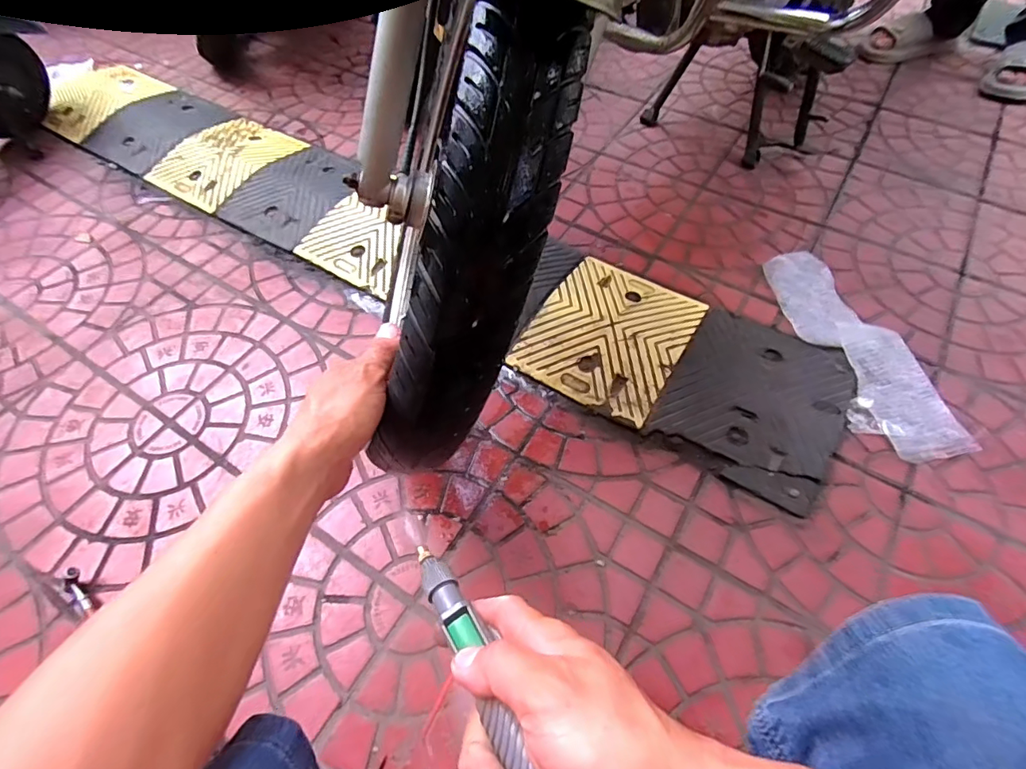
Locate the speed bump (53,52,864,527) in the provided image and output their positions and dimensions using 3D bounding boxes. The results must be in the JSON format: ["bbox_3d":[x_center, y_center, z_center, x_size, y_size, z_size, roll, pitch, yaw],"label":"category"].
[{"bbox_3d":[-0.325,-0.355,1.032,1.907,0.038,0.302,28,63,17],"label":"speed bump"}]

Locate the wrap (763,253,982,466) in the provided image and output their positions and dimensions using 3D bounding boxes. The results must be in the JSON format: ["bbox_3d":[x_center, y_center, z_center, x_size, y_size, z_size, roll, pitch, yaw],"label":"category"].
[{"bbox_3d":[0.568,-0.070,0.838,0.154,0.032,0.423,-9,58,-4],"label":"wrap"}]

